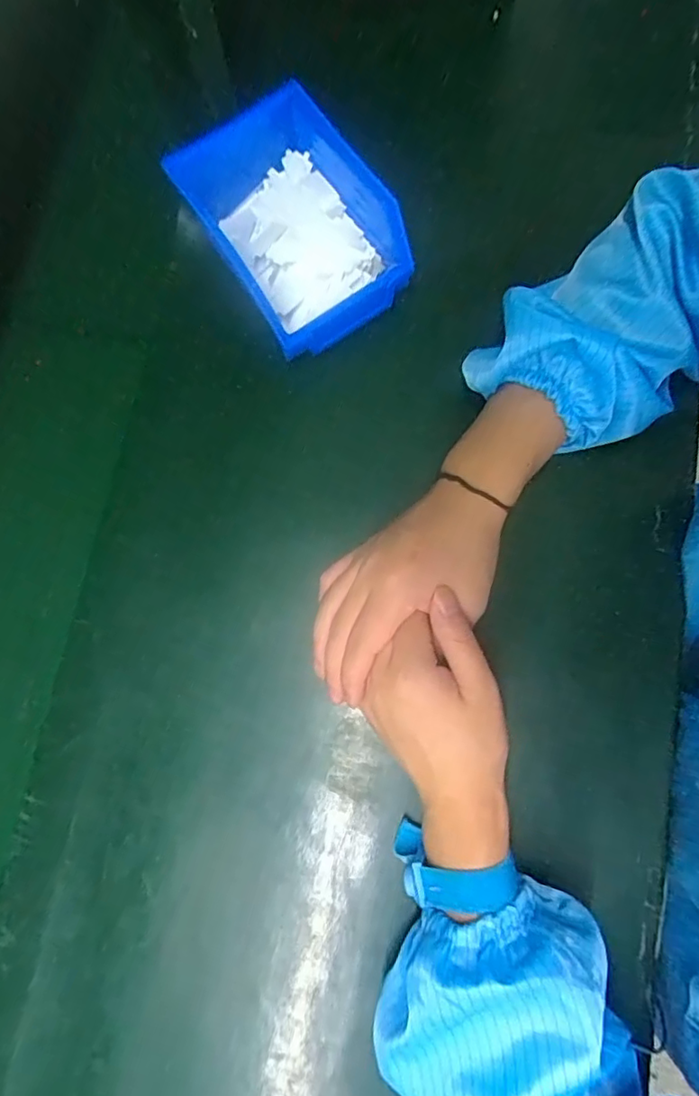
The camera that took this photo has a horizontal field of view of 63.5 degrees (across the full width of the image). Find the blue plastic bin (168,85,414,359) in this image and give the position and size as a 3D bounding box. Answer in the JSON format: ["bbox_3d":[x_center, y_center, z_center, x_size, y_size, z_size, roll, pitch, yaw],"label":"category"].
[{"bbox_3d":[-0.043,-0.224,0.386,0.109,0.063,0.165,-35,80,-4],"label":"blue plastic bin"}]

